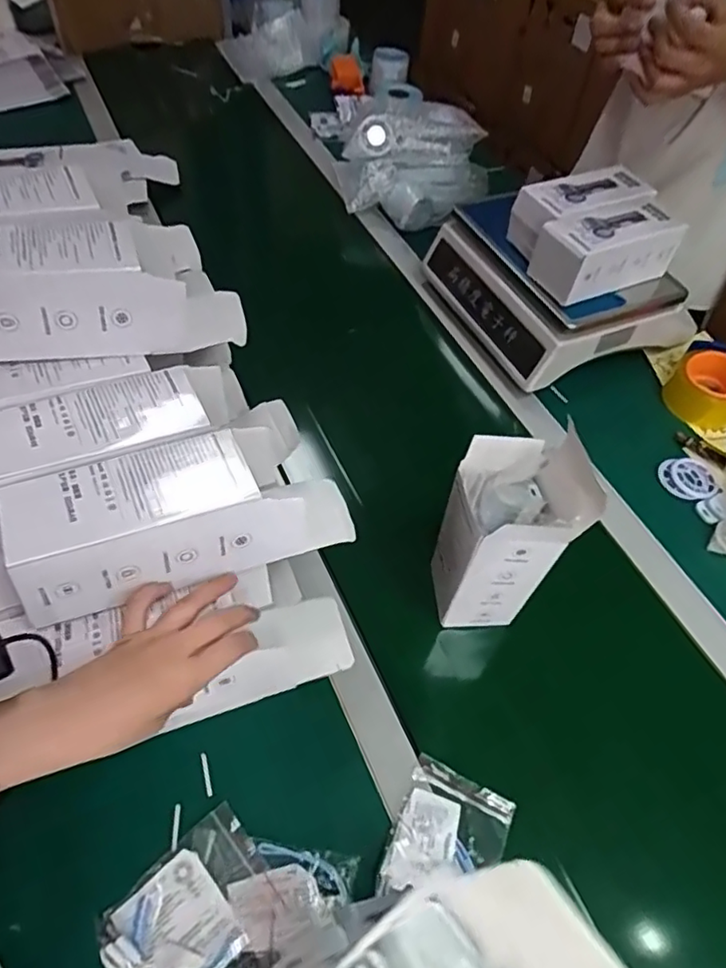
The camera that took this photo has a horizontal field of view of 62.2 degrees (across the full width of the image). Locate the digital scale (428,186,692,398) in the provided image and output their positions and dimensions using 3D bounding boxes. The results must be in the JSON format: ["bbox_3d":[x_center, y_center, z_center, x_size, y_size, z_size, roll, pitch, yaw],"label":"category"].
[{"bbox_3d":[0.254,-0.281,0.824,0.227,0.103,0.278,-21,59,-18],"label":"digital scale"}]

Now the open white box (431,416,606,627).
[{"bbox_3d":[0.120,0.043,0.536,0.089,0.208,0.088,-5,55,-7],"label":"open white box"}]

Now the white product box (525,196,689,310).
[{"bbox_3d":[0.293,-0.284,0.725,0.162,0.069,0.087,-20,58,-17],"label":"white product box"}]

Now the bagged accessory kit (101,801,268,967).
[{"bbox_3d":[-0.124,0.313,0.439,0.114,0.011,0.086,-36,64,-25],"label":"bagged accessory kit"}]

